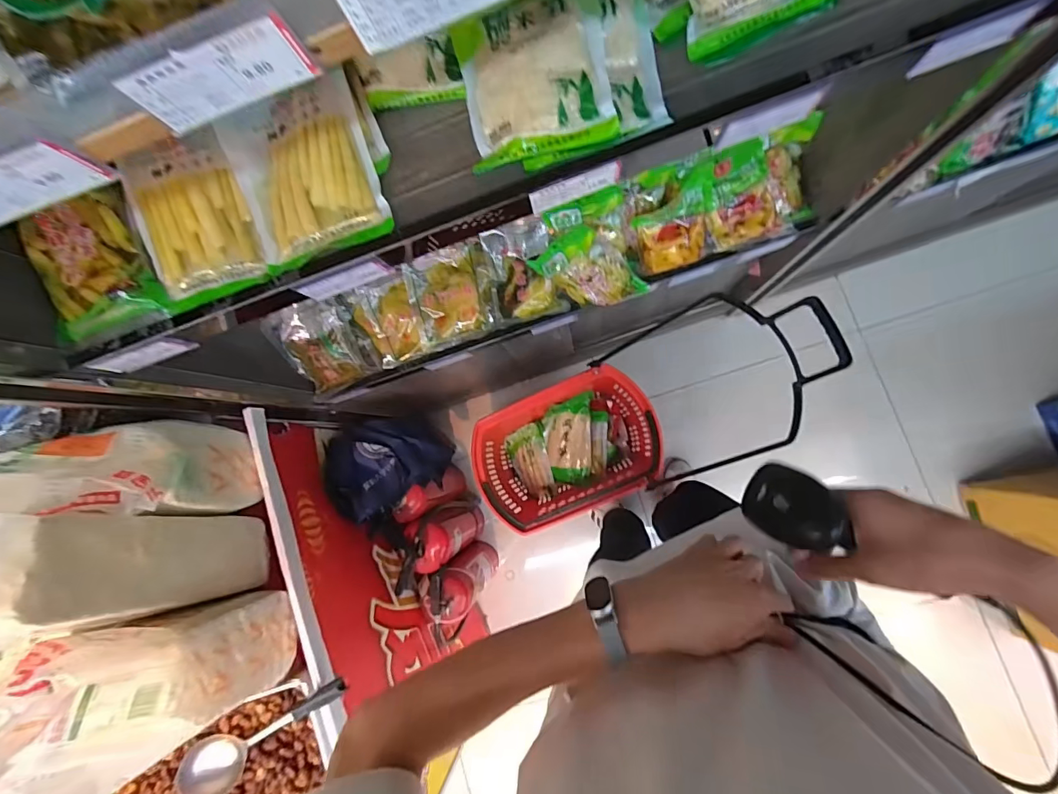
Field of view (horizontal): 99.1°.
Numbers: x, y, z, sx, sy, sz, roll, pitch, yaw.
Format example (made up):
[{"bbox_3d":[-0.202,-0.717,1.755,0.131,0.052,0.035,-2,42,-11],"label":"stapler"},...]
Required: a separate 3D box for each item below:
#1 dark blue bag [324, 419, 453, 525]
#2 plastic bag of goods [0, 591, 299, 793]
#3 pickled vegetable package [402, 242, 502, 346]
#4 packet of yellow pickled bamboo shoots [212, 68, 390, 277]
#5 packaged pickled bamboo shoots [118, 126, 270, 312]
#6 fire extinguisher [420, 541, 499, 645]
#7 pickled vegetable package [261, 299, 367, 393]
[{"bbox_3d":[-0.325,0.151,1.077,0.222,0.199,0.206,-26,81,4],"label":"dark blue bag"},{"bbox_3d":[-0.477,0.360,0.567,0.145,0.351,0.182,-28,81,4],"label":"plastic bag of goods"},{"bbox_3d":[-0.154,-0.210,0.921,0.160,0.025,0.170,-14,96,-1],"label":"pickled vegetable package"},{"bbox_3d":[-0.235,-0.234,0.476,0.138,0.039,0.164,-19,82,6],"label":"packet of yellow pickled bamboo shoots"},{"bbox_3d":[-0.365,-0.191,0.489,0.129,0.046,0.171,-18,82,6],"label":"packaged pickled bamboo shoots"},{"bbox_3d":[-0.189,0.523,1.274,0.137,0.426,0.144,-1,84,8],"label":"fire extinguisher"},{"bbox_3d":[-0.428,-0.101,0.920,0.130,0.032,0.179,-22,112,2],"label":"pickled vegetable package"}]

